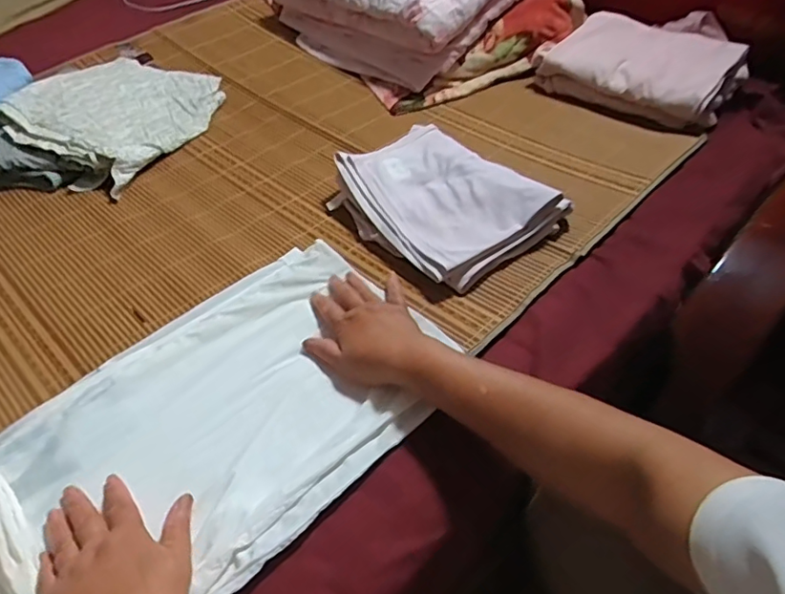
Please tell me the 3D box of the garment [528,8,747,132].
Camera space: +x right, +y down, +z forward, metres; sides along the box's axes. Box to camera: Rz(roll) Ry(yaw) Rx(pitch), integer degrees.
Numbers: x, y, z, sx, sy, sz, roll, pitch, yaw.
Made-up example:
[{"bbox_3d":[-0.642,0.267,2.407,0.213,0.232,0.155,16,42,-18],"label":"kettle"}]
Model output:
[{"bbox_3d":[0.424,-0.408,0.936,0.313,0.108,0.210,35,57,28],"label":"garment"}]

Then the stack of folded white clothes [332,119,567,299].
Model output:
[{"bbox_3d":[0.059,-0.134,0.727,0.202,0.068,0.275,-31,55,-24],"label":"stack of folded white clothes"}]

